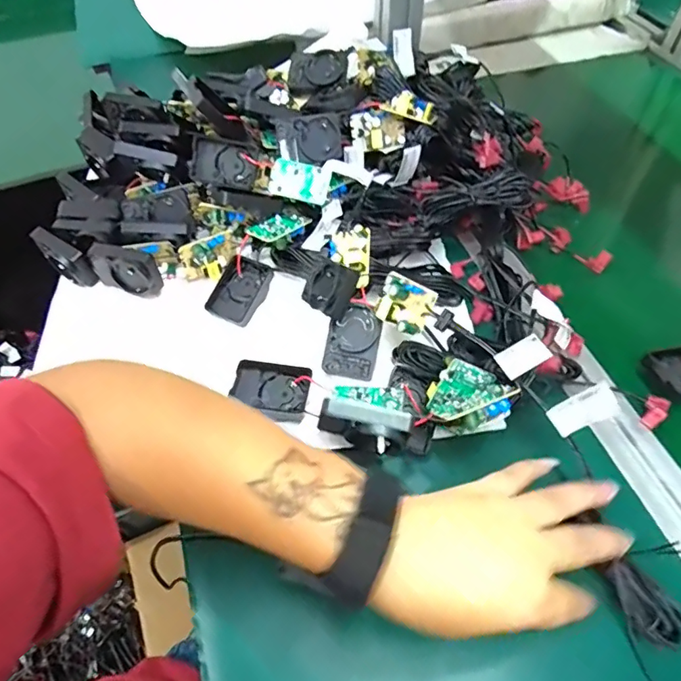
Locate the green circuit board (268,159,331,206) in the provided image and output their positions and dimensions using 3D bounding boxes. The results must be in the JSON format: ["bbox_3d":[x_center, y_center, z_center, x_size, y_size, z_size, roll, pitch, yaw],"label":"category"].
[{"bbox_3d":[-0.037,-0.144,0.458,0.053,0.010,0.033,15,89,1],"label":"green circuit board"}]

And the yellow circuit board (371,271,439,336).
[{"bbox_3d":[0.046,-0.026,0.364,0.039,0.035,0.019,32,12,27],"label":"yellow circuit board"}]

